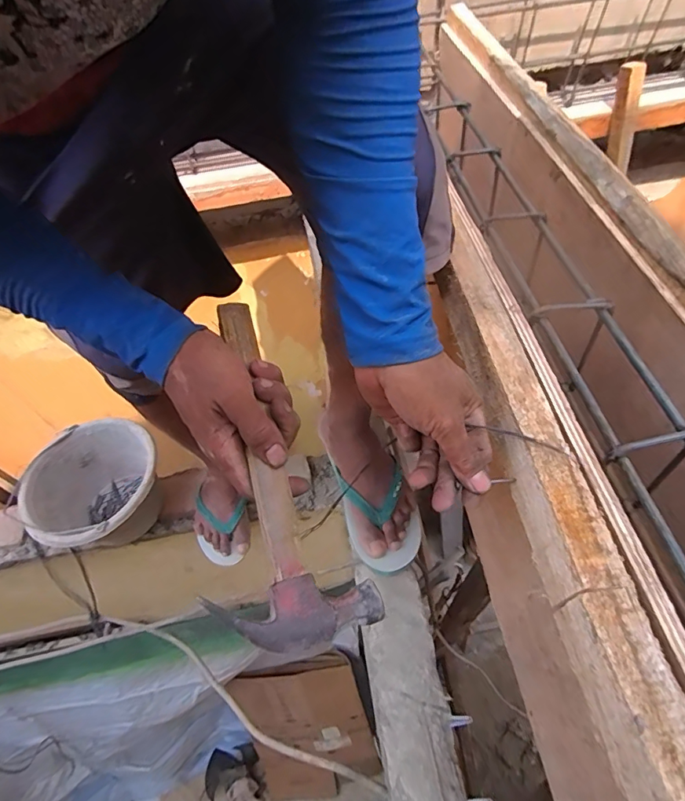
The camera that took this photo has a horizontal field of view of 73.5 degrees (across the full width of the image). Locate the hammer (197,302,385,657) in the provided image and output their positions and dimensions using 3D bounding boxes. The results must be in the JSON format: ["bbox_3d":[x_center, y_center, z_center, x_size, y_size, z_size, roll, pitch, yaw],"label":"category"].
[{"bbox_3d":[-0.060,0.044,0.343,0.104,0.034,0.266,-16,74,-7],"label":"hammer"}]

